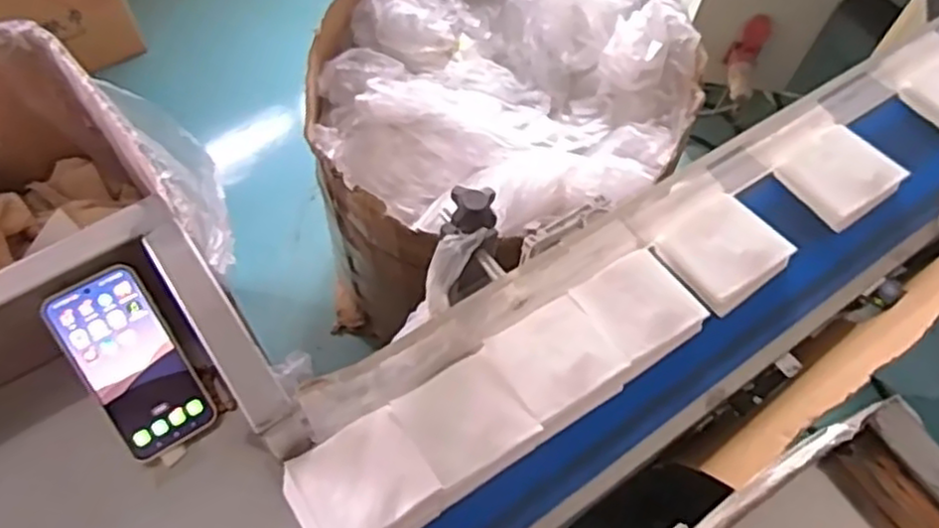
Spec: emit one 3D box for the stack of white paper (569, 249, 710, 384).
[{"bbox_3d":[0.155,0.042,0.669,0.095,0.026,0.093,-30,67,-17],"label":"stack of white paper"}]

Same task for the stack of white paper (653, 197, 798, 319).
[{"bbox_3d":[0.249,-0.013,0.706,0.102,0.021,0.092,-33,69,-19],"label":"stack of white paper"}]

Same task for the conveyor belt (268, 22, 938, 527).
[{"bbox_3d":[0.386,-0.092,0.736,1.223,0.107,0.193,-32,68,-18],"label":"conveyor belt"}]

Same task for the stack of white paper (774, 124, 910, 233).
[{"bbox_3d":[0.388,-0.092,0.759,0.095,0.033,0.089,-30,68,-18],"label":"stack of white paper"}]

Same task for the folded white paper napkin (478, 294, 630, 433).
[{"bbox_3d":[0.077,0.086,0.635,0.096,0.028,0.096,-30,68,-18],"label":"folded white paper napkin"}]

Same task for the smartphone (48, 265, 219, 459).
[{"bbox_3d":[-0.279,0.083,0.598,0.069,0.007,0.158,-29,100,-17],"label":"smartphone"}]

